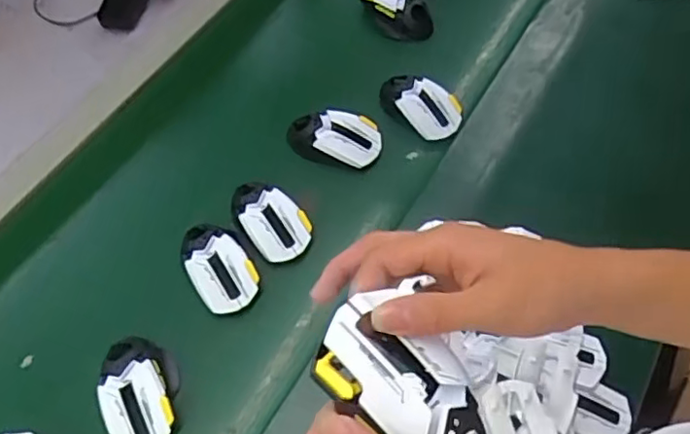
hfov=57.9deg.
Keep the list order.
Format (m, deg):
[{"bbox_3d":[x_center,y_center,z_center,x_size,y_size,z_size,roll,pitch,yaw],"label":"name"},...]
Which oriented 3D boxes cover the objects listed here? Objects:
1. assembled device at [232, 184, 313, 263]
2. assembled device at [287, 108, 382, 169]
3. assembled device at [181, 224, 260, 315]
[{"bbox_3d":[-0.088,0.005,0.711,0.063,0.052,0.108,-38,64,-20],"label":"assembled device"},{"bbox_3d":[-0.014,-0.101,0.774,0.114,0.040,0.061,14,59,11],"label":"assembled device"},{"bbox_3d":[-0.137,0.054,0.683,0.068,0.044,0.109,-26,60,-13],"label":"assembled device"}]

